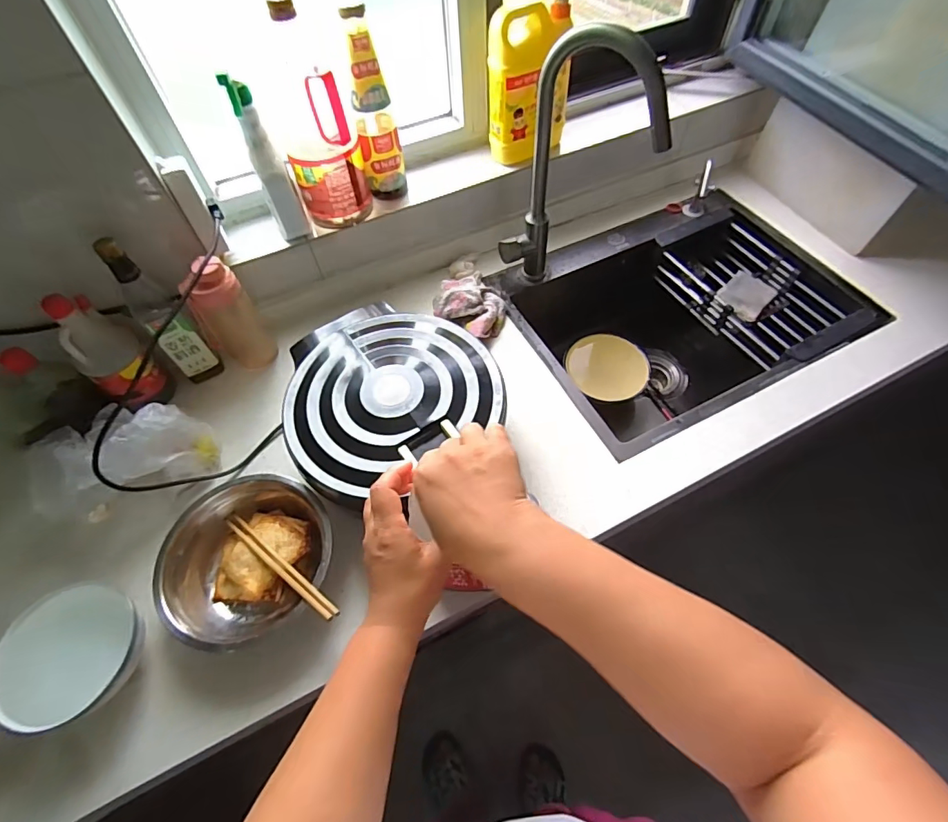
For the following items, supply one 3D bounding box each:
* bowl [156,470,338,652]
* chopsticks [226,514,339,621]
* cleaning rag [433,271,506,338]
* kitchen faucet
[{"bbox_3d":[-0.302,0.196,0.644,0.217,0.080,0.204,-1,58,2],"label":"bowl"},{"bbox_3d":[-0.255,0.196,0.614,0.243,0.010,0.017,25,62,32],"label":"chopsticks"},{"bbox_3d":[0.001,-0.202,0.877,0.132,0.057,0.141,-35,63,-18],"label":"cleaning rag"},{"bbox_3d":[0.160,-0.356,0.751,0.235,0.424,0.072,14,60,11],"label":"kitchen faucet"}]

